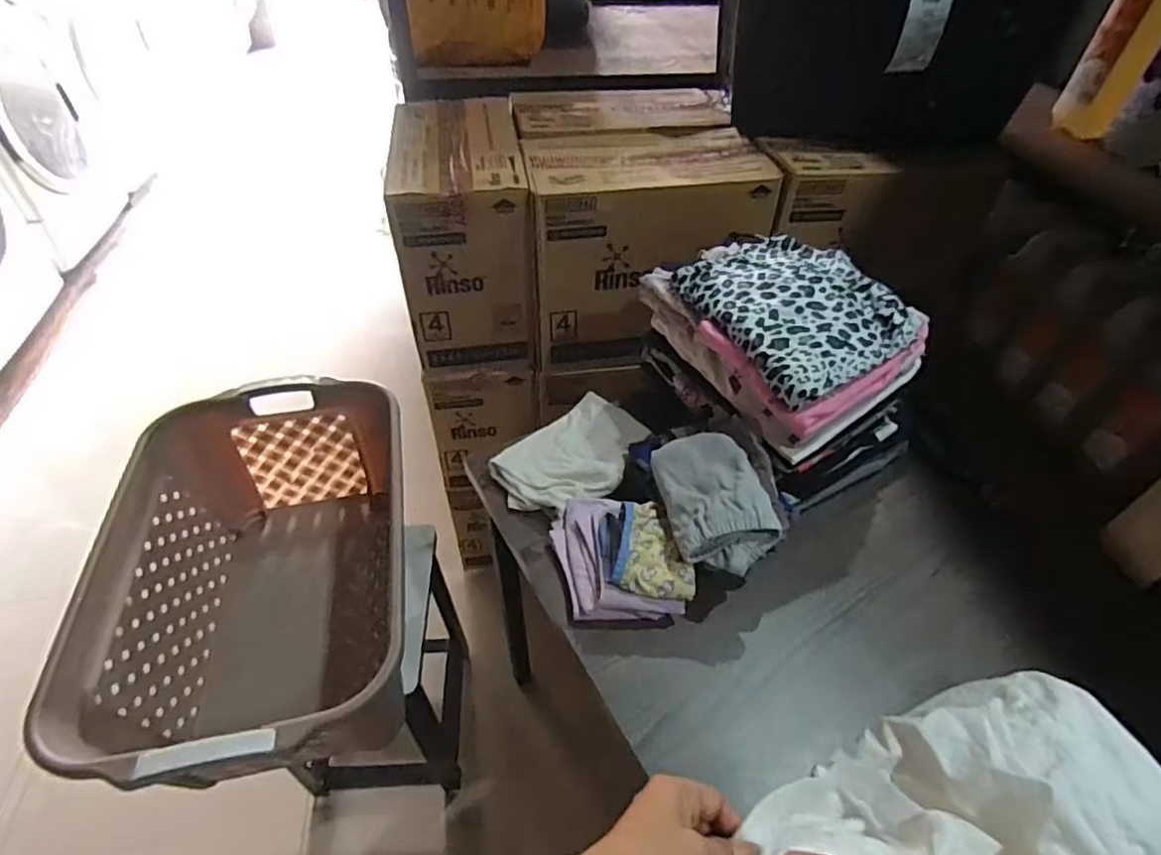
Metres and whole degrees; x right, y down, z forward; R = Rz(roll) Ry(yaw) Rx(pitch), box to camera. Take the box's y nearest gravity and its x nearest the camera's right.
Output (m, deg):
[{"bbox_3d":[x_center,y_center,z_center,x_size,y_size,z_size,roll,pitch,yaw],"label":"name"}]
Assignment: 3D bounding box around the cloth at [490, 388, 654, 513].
[{"bbox_3d":[-0.013,0.042,0.846,0.216,0.042,0.163,-26,52,-24],"label":"cloth"}]

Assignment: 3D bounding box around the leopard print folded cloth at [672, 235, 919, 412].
[{"bbox_3d":[0.261,-0.153,0.731,0.201,0.059,0.242,-22,50,-21],"label":"leopard print folded cloth"}]

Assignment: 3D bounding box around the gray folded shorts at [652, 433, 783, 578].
[{"bbox_3d":[0.155,0.078,0.686,0.104,0.062,0.168,-7,46,-9],"label":"gray folded shorts"}]

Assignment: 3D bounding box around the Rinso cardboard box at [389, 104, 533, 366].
[{"bbox_3d":[-0.213,-0.353,1.103,0.210,0.351,0.366,-7,46,-8],"label":"Rinso cardboard box"}]

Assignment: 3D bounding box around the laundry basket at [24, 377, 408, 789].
[{"bbox_3d":[-0.437,0.239,0.899,0.376,0.348,0.590,-7,46,-9],"label":"laundry basket"}]

